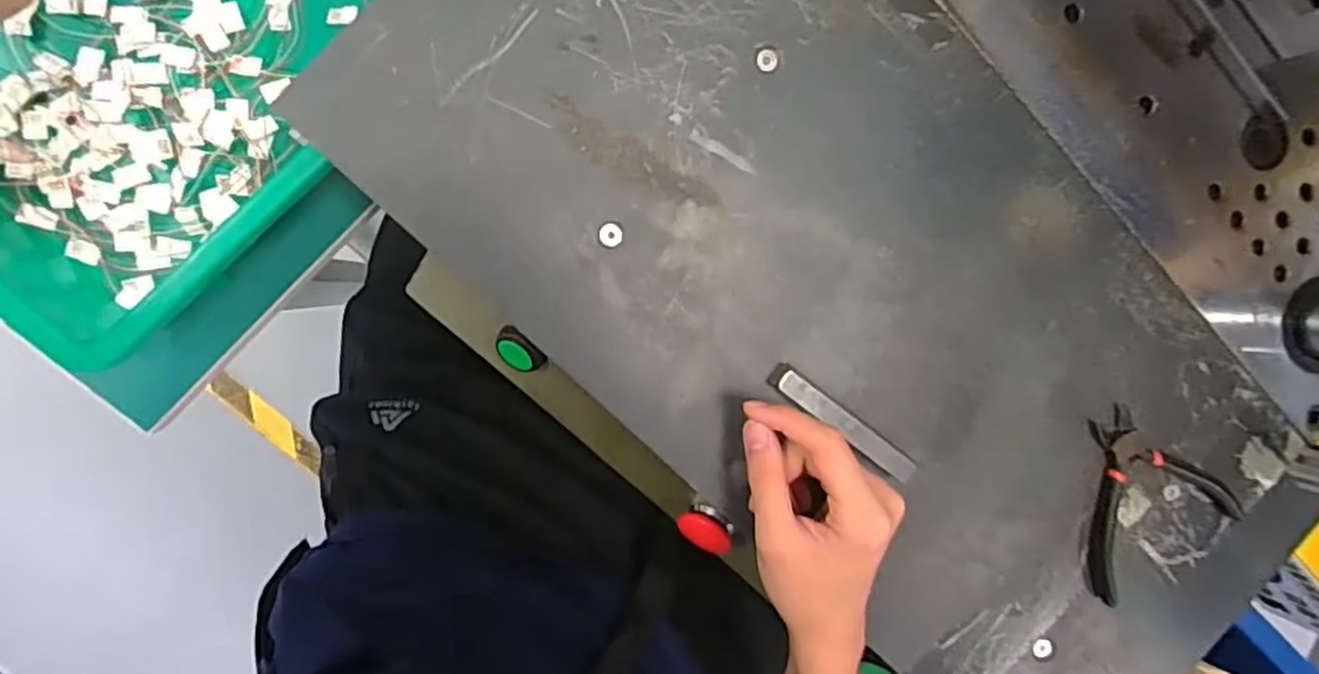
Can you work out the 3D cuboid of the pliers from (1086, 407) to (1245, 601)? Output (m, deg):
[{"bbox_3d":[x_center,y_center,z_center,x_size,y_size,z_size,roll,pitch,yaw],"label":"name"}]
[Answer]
[{"bbox_3d":[0.306,0.101,0.446,0.112,0.013,0.112,-34,100,-6],"label":"pliers"}]

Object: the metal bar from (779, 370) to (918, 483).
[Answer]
[{"bbox_3d":[0.107,0.051,0.402,0.095,0.018,0.014,35,87,-11],"label":"metal bar"}]

